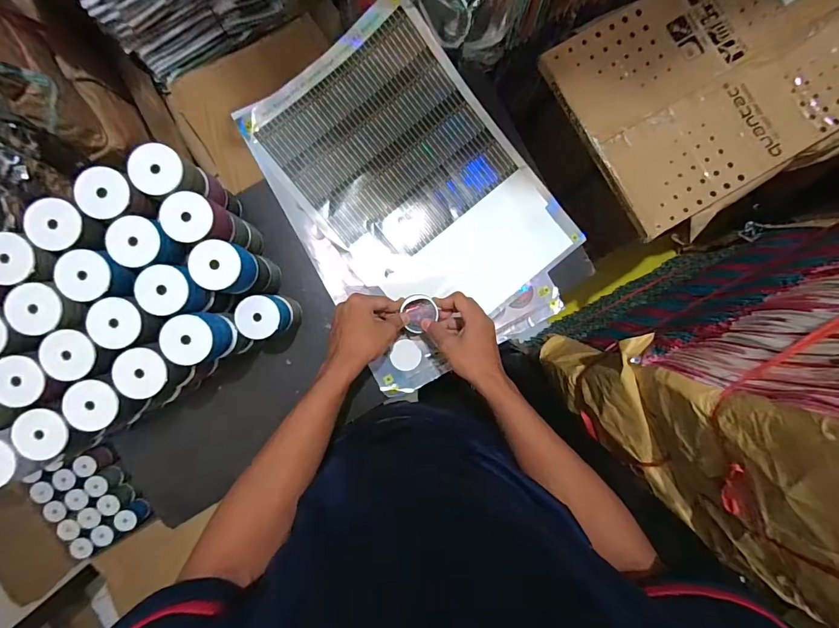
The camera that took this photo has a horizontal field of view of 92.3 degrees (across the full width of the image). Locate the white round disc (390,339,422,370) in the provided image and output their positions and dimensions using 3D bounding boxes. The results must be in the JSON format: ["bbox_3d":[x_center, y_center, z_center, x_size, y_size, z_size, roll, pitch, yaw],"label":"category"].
[{"bbox_3d":[-0.021,0.066,0.644,0.047,0.007,0.048,0,90,-4],"label":"white round disc"}]

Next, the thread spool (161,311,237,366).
[{"bbox_3d":[-0.255,0.028,0.474,0.057,0.066,0.055,0,90,-4],"label":"thread spool"}]

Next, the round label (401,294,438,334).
[{"bbox_3d":[0.001,-0.002,0.585,0.049,0.010,0.052,-22,92,-3],"label":"round label"}]

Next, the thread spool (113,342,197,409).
[{"bbox_3d":[-0.305,0.064,0.472,0.057,0.066,0.062,0,90,-4],"label":"thread spool"}]

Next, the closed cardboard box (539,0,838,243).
[{"bbox_3d":[0.498,-0.390,0.629,0.529,0.032,0.330,-31,92,-3],"label":"closed cardboard box"}]

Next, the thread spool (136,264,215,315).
[{"bbox_3d":[-0.281,-0.026,0.468,0.057,0.062,0.053,0,90,-4],"label":"thread spool"}]

